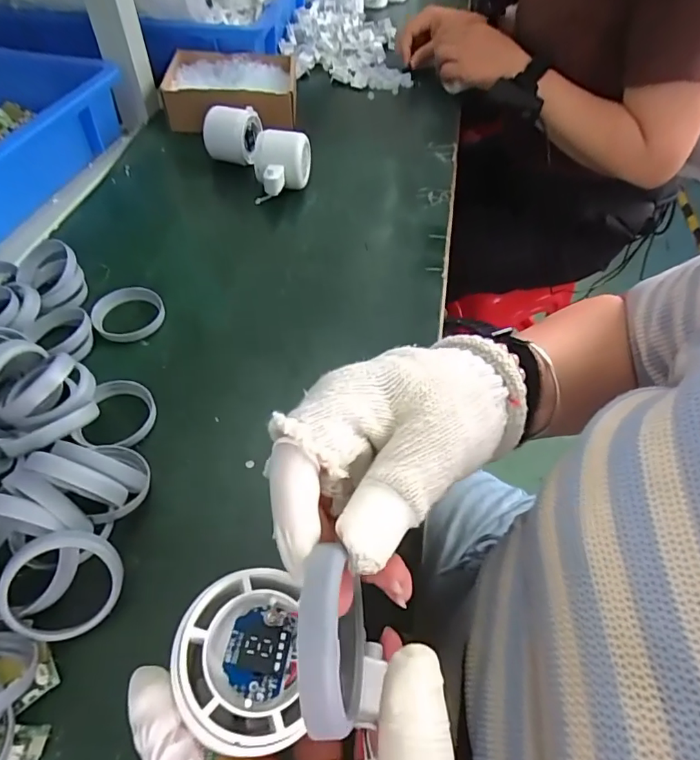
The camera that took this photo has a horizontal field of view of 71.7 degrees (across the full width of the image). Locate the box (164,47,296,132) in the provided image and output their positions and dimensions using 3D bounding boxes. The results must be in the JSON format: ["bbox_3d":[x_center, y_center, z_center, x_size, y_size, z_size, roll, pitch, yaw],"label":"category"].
[{"bbox_3d":[-0.165,-0.407,0.678,0.175,0.049,0.152,-3,52,-5],"label":"box"}]

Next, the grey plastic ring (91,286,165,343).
[{"bbox_3d":[-0.195,-0.058,0.429,0.059,0.018,0.059,1,51,-2],"label":"grey plastic ring"}]

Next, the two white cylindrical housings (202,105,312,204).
[{"bbox_3d":[-0.102,-0.266,0.561,0.074,0.059,0.142,-30,59,-24],"label":"two white cylindrical housings"}]

